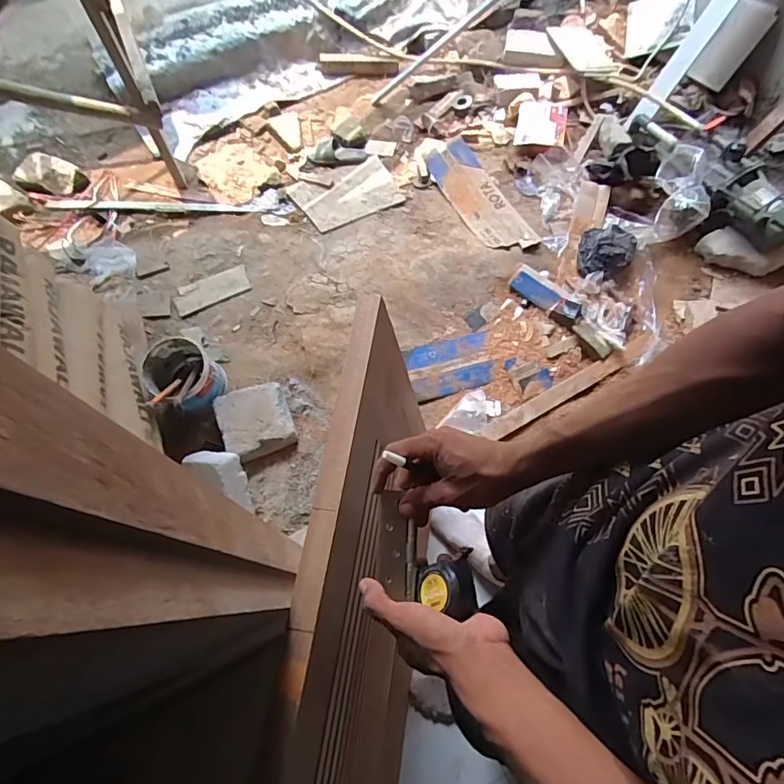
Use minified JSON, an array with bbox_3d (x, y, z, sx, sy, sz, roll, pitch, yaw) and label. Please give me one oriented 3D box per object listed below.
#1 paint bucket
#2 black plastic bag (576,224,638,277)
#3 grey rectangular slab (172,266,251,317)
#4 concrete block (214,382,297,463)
[{"bbox_3d":[-0.595,-0.044,1.416,0.178,0.183,0.181,0,66,-1],"label":"paint bucket"},{"bbox_3d":[0.723,-0.478,1.651,0.177,0.071,0.199,13,67,4],"label":"black plastic bag"},{"bbox_3d":[-0.599,-0.338,1.642,0.249,0.018,0.101,-30,70,-14],"label":"grey rectangular slab"},{"bbox_3d":[-0.395,0.079,1.419,0.196,0.075,0.208,-19,67,-9],"label":"concrete block"}]

